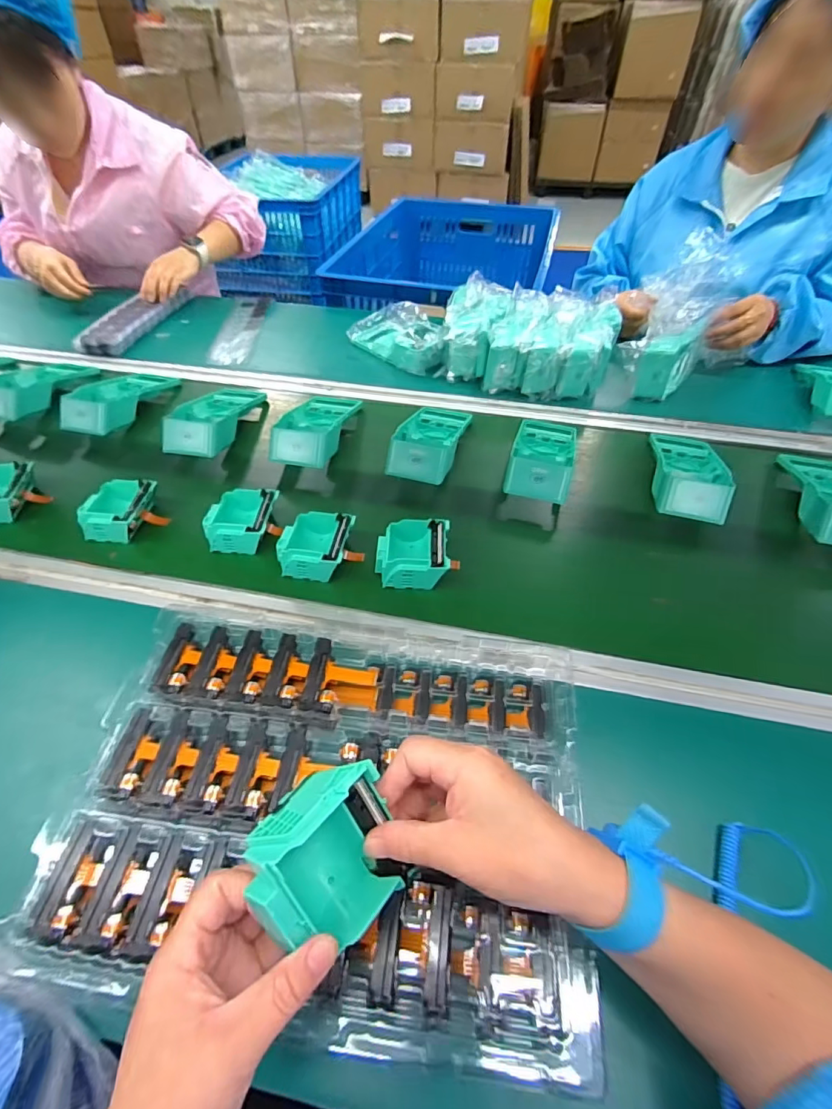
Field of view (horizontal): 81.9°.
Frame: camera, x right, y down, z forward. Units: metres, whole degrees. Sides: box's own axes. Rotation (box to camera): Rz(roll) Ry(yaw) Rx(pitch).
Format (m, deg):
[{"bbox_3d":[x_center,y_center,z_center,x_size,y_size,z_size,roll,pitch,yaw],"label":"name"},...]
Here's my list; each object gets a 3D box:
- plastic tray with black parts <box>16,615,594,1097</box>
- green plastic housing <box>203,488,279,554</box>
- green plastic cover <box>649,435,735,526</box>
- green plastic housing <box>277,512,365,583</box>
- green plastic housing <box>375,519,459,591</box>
[{"bbox_3d":[-0.057,0.185,0.374,0.390,0.046,0.269,10,50,9],"label":"plastic tray with black parts"},{"bbox_3d":[-0.208,-0.037,0.577,0.083,0.044,0.076,1,49,1],"label":"green plastic housing"},{"bbox_3d":[0.366,-0.119,0.647,0.090,0.046,0.196,14,51,12],"label":"green plastic cover"},{"bbox_3d":[-0.109,-0.008,0.549,0.086,0.041,0.074,7,50,6],"label":"green plastic housing"},{"bbox_3d":[0.000,0.001,0.542,0.084,0.043,0.077,0,49,1],"label":"green plastic housing"}]

